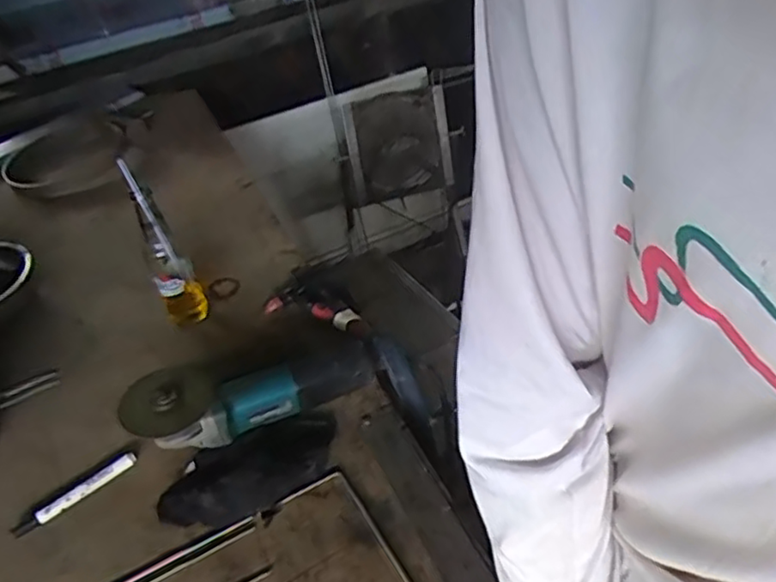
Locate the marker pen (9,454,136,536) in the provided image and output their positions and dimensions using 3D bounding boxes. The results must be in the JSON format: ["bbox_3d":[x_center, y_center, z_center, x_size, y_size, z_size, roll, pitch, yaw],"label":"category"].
[{"bbox_3d":[-0.352,0.228,0.745,0.140,0.016,0.017,-32,46,-27],"label":"marker pen"}]

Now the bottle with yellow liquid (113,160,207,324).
[{"bbox_3d":[-0.302,-0.057,0.894,0.055,0.240,0.050,-21,42,-16],"label":"bottle with yellow liquid"}]

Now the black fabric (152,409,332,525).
[{"bbox_3d":[-0.150,0.197,0.731,0.202,0.032,0.096,-23,42,-18],"label":"black fabric"}]

